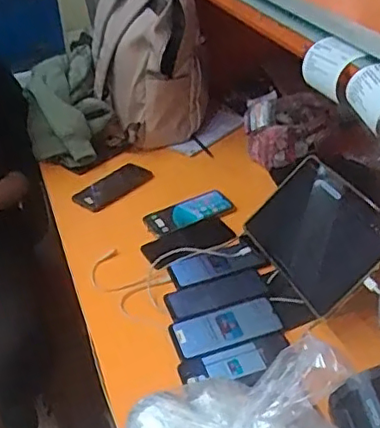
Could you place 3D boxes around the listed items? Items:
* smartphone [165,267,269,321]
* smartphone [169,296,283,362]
[{"bbox_3d":[0.042,0.127,0.973,0.165,0.013,0.066,-13,44,-18],"label":"smartphone"},{"bbox_3d":[0.056,0.172,0.920,0.167,0.008,0.075,-13,43,-18],"label":"smartphone"}]

